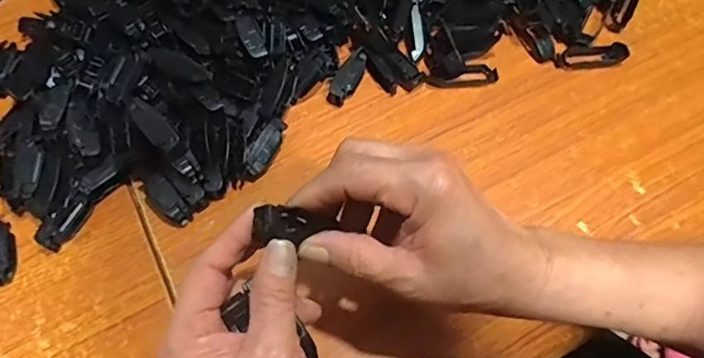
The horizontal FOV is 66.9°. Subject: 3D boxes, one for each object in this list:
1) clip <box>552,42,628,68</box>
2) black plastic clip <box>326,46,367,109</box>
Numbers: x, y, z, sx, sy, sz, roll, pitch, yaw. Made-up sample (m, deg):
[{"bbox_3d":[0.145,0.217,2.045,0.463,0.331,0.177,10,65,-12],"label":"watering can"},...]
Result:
[{"bbox_3d":[0.199,-0.103,0.446,0.059,0.010,0.018,-6,63,-2],"label":"clip"},{"bbox_3d":[-0.002,-0.084,0.442,0.017,0.018,0.049,26,66,14],"label":"black plastic clip"}]

